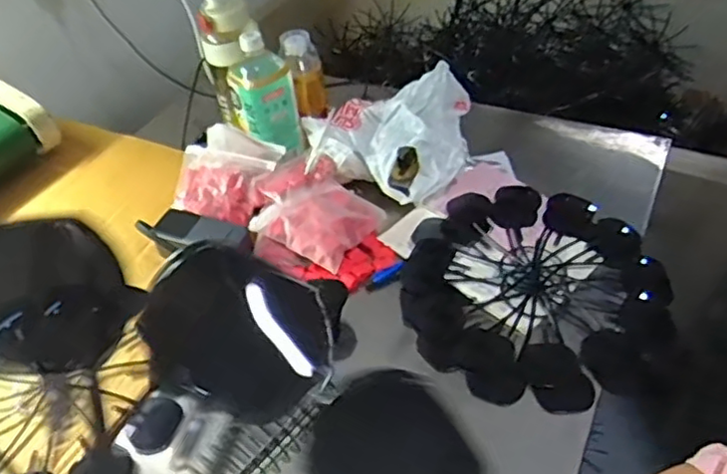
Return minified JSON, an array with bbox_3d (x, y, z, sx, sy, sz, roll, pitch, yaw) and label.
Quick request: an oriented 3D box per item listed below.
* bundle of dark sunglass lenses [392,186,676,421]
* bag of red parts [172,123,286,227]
[{"bbox_3d":[0.202,0.074,0.836,0.347,0.080,0.331,-8,43,-4],"label":"bundle of dark sunglass lenses"},{"bbox_3d":[-0.204,-0.095,0.943,0.140,0.033,0.150,15,63,17],"label":"bag of red parts"}]

